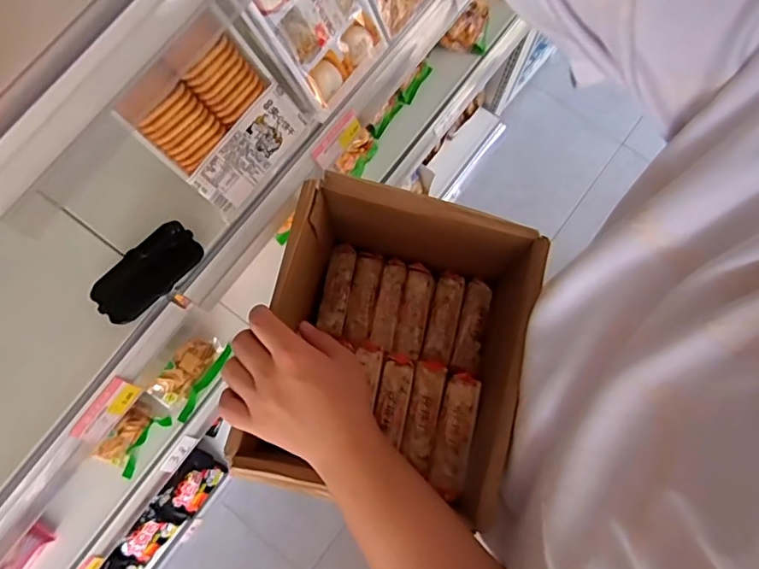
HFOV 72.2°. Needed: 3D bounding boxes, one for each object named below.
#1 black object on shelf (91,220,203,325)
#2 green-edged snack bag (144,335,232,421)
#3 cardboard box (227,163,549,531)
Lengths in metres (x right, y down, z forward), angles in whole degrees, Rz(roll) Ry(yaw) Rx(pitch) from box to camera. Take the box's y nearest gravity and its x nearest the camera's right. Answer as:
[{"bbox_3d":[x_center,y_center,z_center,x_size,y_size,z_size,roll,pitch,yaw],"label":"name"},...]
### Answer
[{"bbox_3d":[-0.231,-0.013,0.521,0.052,0.018,0.109,41,82,7],"label":"black object on shelf"},{"bbox_3d":[-0.330,0.153,0.893,0.025,0.086,0.136,21,73,48],"label":"green-edged snack bag"},{"bbox_3d":[0.018,0.059,0.552,0.234,0.155,0.264,14,79,2],"label":"cardboard box"}]

